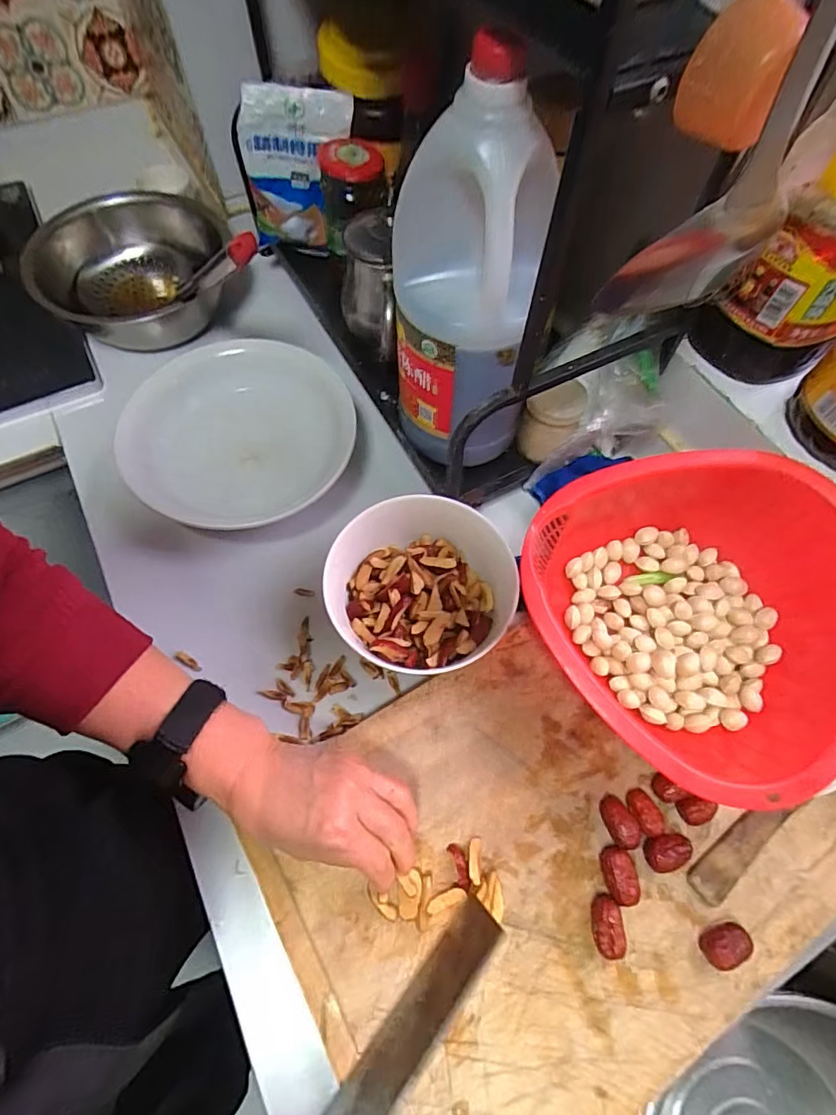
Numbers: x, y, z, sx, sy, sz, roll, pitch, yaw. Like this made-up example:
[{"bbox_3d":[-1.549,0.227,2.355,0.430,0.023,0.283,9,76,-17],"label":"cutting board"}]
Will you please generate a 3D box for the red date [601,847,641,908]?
[{"bbox_3d":[0.139,0.219,0.345,0.021,0.016,0.032,-8,64,-5],"label":"red date"}]

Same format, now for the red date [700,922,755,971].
[{"bbox_3d":[0.199,0.251,0.325,0.030,0.019,0.020,-23,66,-12],"label":"red date"}]

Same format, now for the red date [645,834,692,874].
[{"bbox_3d":[0.172,0.203,0.345,0.028,0.017,0.024,-6,64,-4],"label":"red date"}]

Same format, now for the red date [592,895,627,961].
[{"bbox_3d":[0.124,0.243,0.330,0.018,0.019,0.031,7,63,2],"label":"red date"}]

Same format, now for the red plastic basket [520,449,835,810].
[{"bbox_3d":[0.195,0.037,0.375,0.225,0.096,0.225,0,63,-1],"label":"red plastic basket"}]

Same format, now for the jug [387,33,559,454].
[{"bbox_3d":[0.032,-0.179,0.368,0.117,0.248,0.112,-1,67,2],"label":"jug"}]

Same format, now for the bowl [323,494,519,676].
[{"bbox_3d":[0.007,0.026,0.428,0.159,0.067,0.138,-16,64,-9],"label":"bowl"}]

